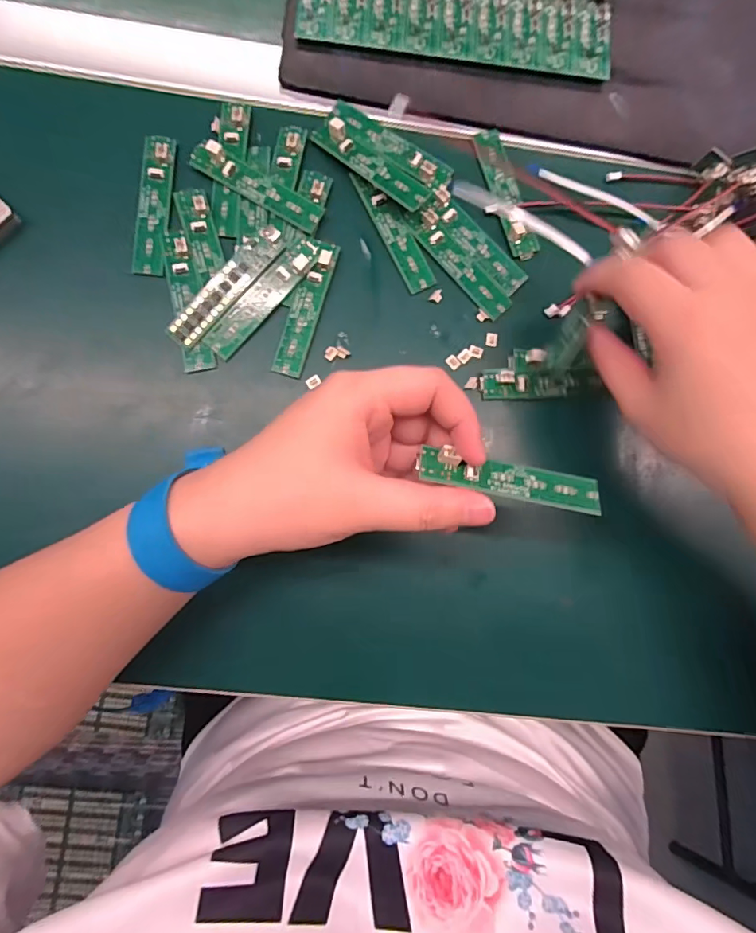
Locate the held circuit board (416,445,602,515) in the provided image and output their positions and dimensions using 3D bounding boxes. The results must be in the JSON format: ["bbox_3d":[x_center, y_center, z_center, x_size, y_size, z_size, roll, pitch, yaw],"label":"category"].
[{"bbox_3d":[0.059,0.006,0.210,0.082,0.007,0.016,12,84,-7],"label":"held circuit board"}]

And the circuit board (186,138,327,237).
[{"bbox_3d":[-0.071,-0.165,0.277,0.082,0.007,0.019,29,83,-1],"label":"circuit board"}]

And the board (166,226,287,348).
[{"bbox_3d":[-0.086,-0.104,0.270,0.018,0.006,0.082,43,90,-9],"label":"board"}]

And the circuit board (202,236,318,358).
[{"bbox_3d":[-0.066,-0.098,0.275,0.018,0.006,0.083,42,89,-14],"label":"circuit board"}]

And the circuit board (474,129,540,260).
[{"bbox_3d":[0.080,-0.170,0.295,0.018,0.004,0.084,-17,86,-5],"label":"circuit board"}]

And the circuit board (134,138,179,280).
[{"bbox_3d":[-0.130,-0.151,0.276,0.019,0.004,0.078,7,91,-4],"label":"circuit board"}]

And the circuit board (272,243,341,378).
[{"bbox_3d":[-0.042,-0.093,0.278,0.018,0.007,0.082,18,87,-4],"label":"circuit board"}]

